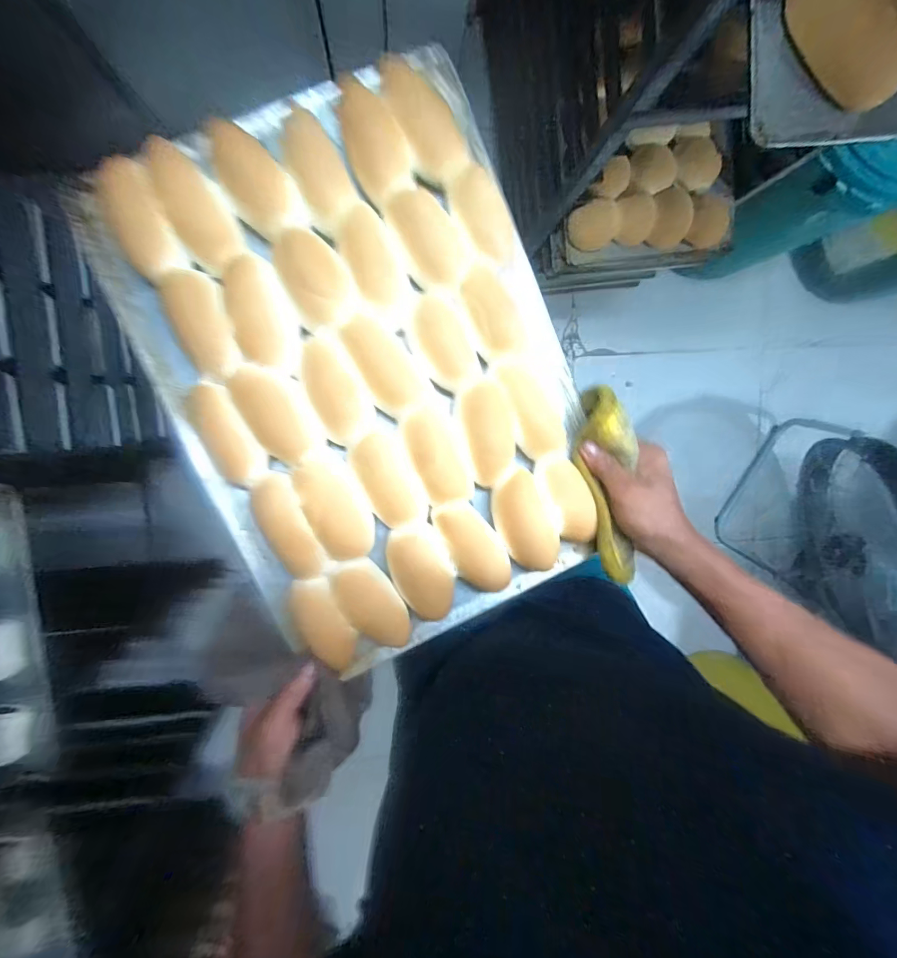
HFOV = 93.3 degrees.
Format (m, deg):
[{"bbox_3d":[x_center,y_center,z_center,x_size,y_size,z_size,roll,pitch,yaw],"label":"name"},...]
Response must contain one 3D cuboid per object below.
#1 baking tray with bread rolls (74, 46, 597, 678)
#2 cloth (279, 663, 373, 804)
[{"bbox_3d":[-0.054,-0.079,0.350,0.324,0.072,0.431,-25,95,-2],"label":"baking tray with bread rolls"},{"bbox_3d":[-0.097,0.208,0.364,0.048,0.076,0.089,14,92,-4],"label":"cloth"}]

